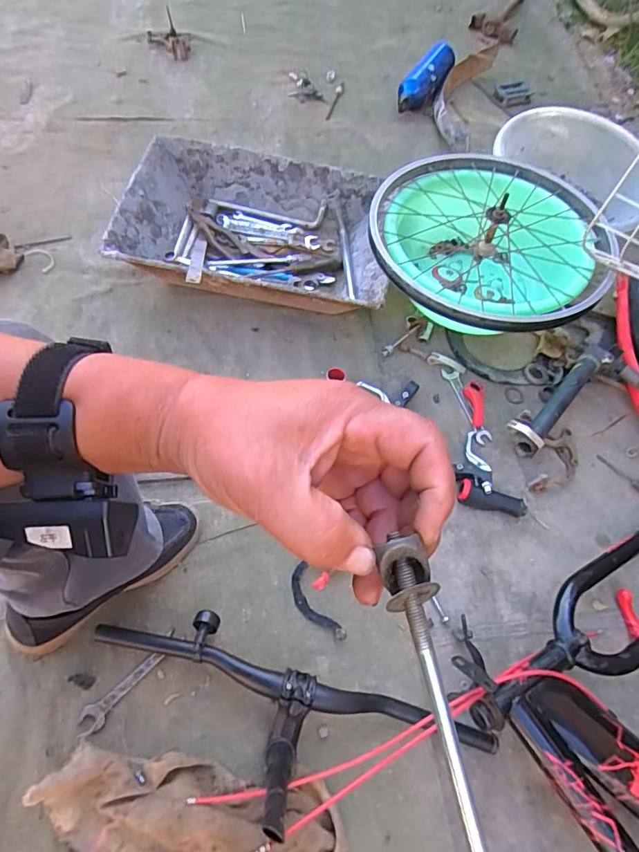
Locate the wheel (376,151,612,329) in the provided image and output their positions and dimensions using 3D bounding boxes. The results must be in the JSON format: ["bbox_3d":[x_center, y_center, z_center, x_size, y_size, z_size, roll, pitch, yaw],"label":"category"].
[{"bbox_3d":[0.283,-0.336,0.822,0.386,0.109,0.398,2,64,-4],"label":"wheel"}]

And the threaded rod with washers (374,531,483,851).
[{"bbox_3d":[0.055,0.141,0.191,0.021,0.031,0.193,-12,78,-7],"label":"threaded rod with washers"}]

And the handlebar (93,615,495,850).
[{"bbox_3d":[-0.052,0.372,0.620,0.527,0.087,0.182,22,64,5],"label":"handlebar"}]

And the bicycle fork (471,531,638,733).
[{"bbox_3d":[0.384,0.268,0.684,0.459,0.034,0.134,-22,68,-25],"label":"bicycle fork"}]

